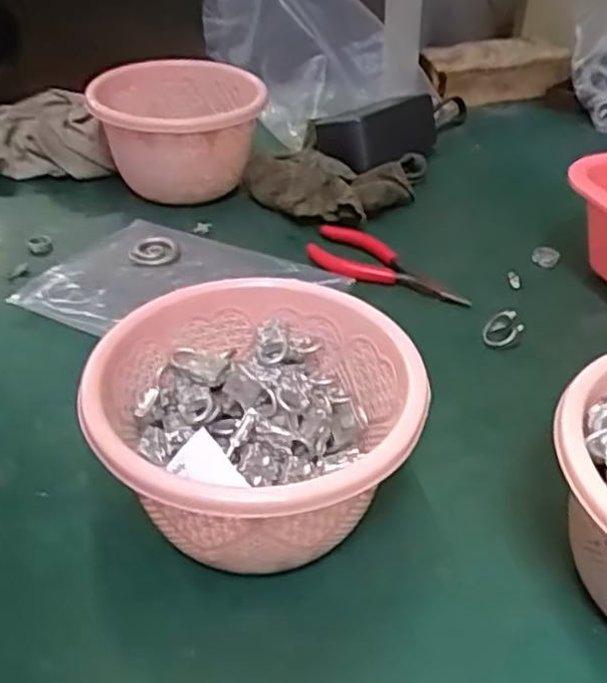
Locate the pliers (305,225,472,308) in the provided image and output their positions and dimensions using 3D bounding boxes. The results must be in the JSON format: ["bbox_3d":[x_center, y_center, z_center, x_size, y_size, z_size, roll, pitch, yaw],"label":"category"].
[{"bbox_3d":[0.053,-0.055,0.542,0.056,0.017,0.135,-26,45,-29],"label":"pliers"}]

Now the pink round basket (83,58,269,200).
[{"bbox_3d":[-0.107,-0.187,0.640,0.137,0.101,0.170,-17,41,-19],"label":"pink round basket"}]

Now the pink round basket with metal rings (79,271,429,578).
[{"bbox_3d":[-0.016,0.048,0.348,0.135,0.107,0.144,0,38,0],"label":"pink round basket with metal rings"}]

